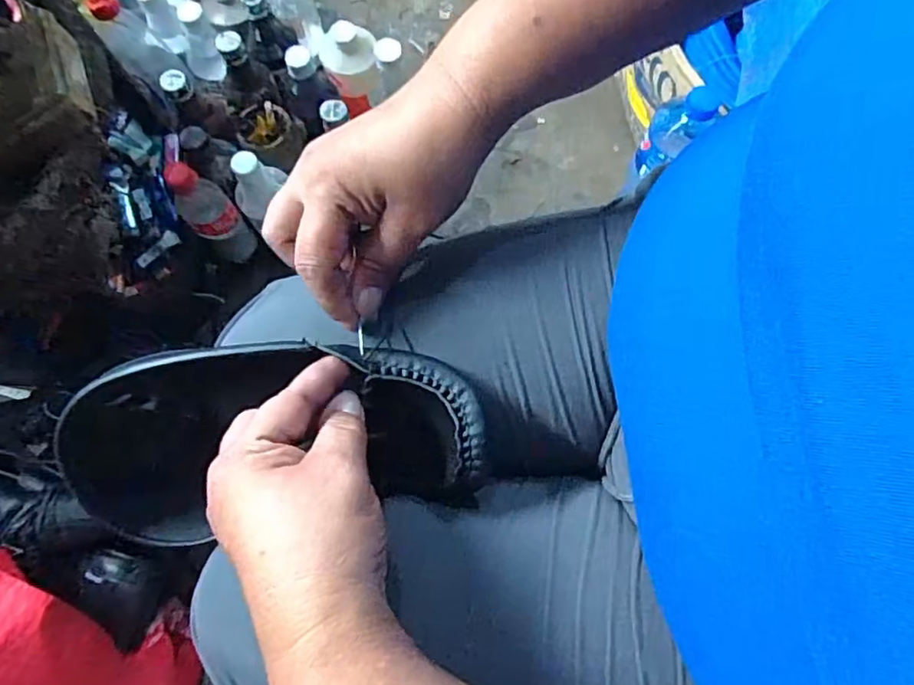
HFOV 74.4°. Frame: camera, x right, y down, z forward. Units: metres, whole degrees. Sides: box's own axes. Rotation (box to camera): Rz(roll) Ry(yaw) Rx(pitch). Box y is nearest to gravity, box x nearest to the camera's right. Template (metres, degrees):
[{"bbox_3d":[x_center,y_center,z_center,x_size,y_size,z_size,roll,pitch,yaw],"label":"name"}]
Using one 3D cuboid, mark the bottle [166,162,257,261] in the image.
[{"bbox_3d":[-0.298,-0.155,0.730,0.050,0.171,0.054,0,75,1],"label":"bottle"}]

